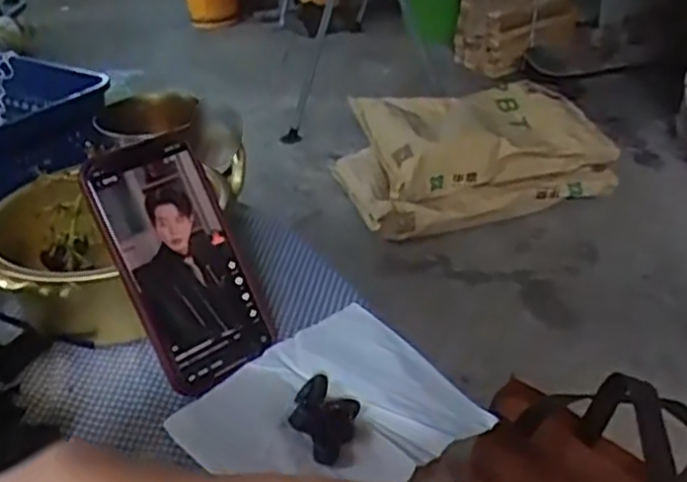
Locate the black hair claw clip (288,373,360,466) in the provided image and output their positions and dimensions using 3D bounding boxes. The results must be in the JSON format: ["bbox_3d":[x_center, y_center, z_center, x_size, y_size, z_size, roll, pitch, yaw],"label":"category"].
[{"bbox_3d":[-0.013,0.103,0.437,0.039,0.014,0.060,5,34,10],"label":"black hair claw clip"}]

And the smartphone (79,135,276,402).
[{"bbox_3d":[-0.103,0.012,0.472,0.083,0.154,0.009,-30,8,-30],"label":"smartphone"}]

